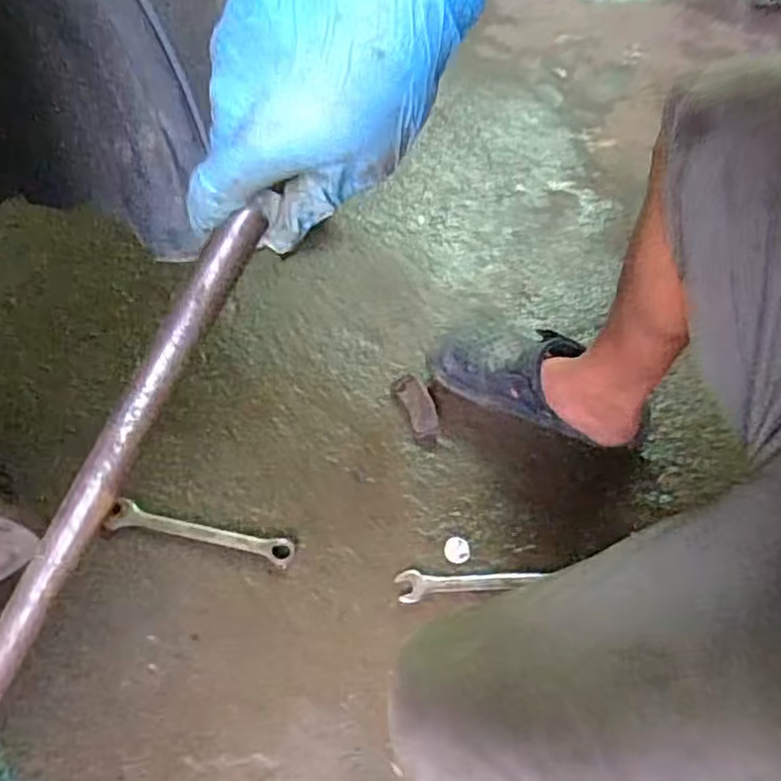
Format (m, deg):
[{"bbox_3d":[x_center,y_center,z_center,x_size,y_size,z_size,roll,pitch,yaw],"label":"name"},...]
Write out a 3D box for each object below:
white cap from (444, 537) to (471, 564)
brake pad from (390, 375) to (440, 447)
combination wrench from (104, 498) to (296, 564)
[{"bbox_3d":[0.076,0.182,0.801,0.029,0.004,0.031,0,53,0],"label":"white cap"},{"bbox_3d":[0.036,0.022,0.913,0.039,0.015,0.106,-15,55,-12],"label":"brake pad"},{"bbox_3d":[-0.216,0.164,0.803,0.213,0.016,0.035,10,54,7],"label":"combination wrench"}]

